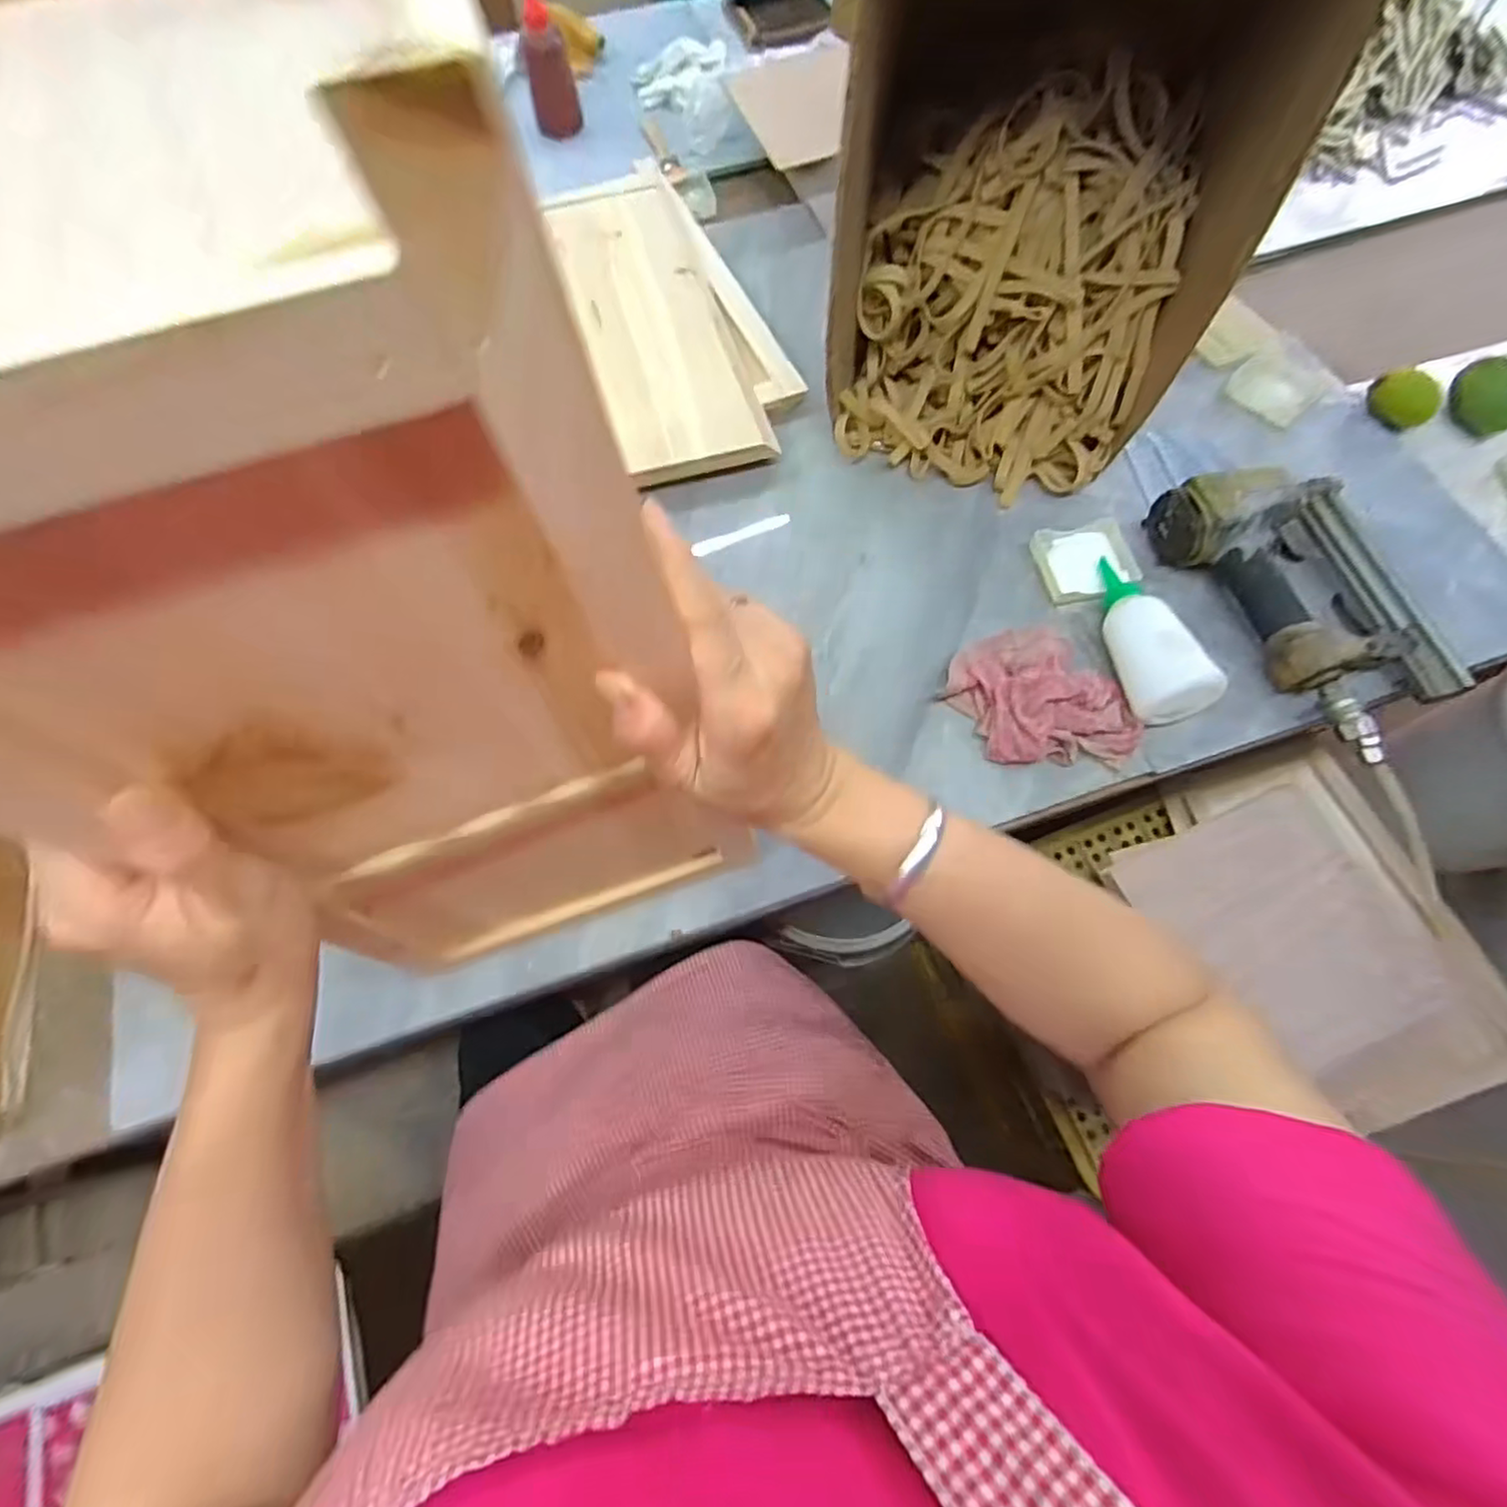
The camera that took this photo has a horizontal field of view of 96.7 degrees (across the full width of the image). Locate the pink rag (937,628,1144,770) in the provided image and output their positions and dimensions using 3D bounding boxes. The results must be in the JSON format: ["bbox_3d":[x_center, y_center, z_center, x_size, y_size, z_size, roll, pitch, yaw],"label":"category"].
[{"bbox_3d":[0.232,-0.043,0.543,0.116,0.040,0.139,-29,70,-10],"label":"pink rag"}]

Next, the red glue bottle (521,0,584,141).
[{"bbox_3d":[-0.262,-0.876,0.840,0.062,0.151,0.068,-13,69,-4],"label":"red glue bottle"}]

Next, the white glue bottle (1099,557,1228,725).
[{"bbox_3d":[0.312,-0.101,0.546,0.058,0.051,0.153,-18,69,-5],"label":"white glue bottle"}]

